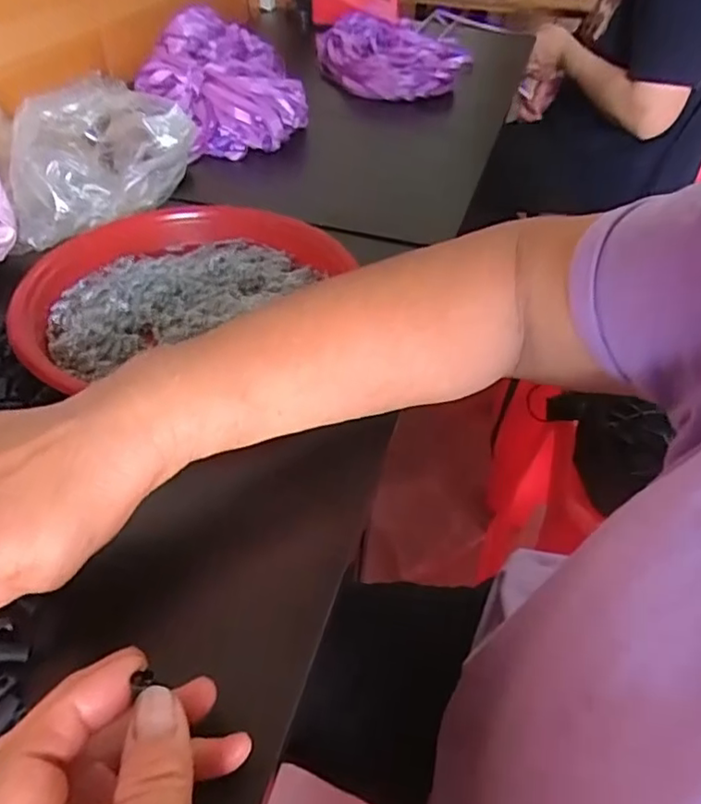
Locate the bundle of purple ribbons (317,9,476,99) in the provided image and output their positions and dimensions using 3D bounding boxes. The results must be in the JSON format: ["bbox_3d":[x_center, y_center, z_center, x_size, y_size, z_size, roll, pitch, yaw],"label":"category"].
[{"bbox_3d":[0.053,-0.504,0.902,0.229,0.054,0.257,7,44,4],"label":"bundle of purple ribbons"}]

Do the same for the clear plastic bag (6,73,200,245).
[{"bbox_3d":[-0.208,-0.199,0.514,0.095,0.087,0.172,15,45,12],"label":"clear plastic bag"}]

